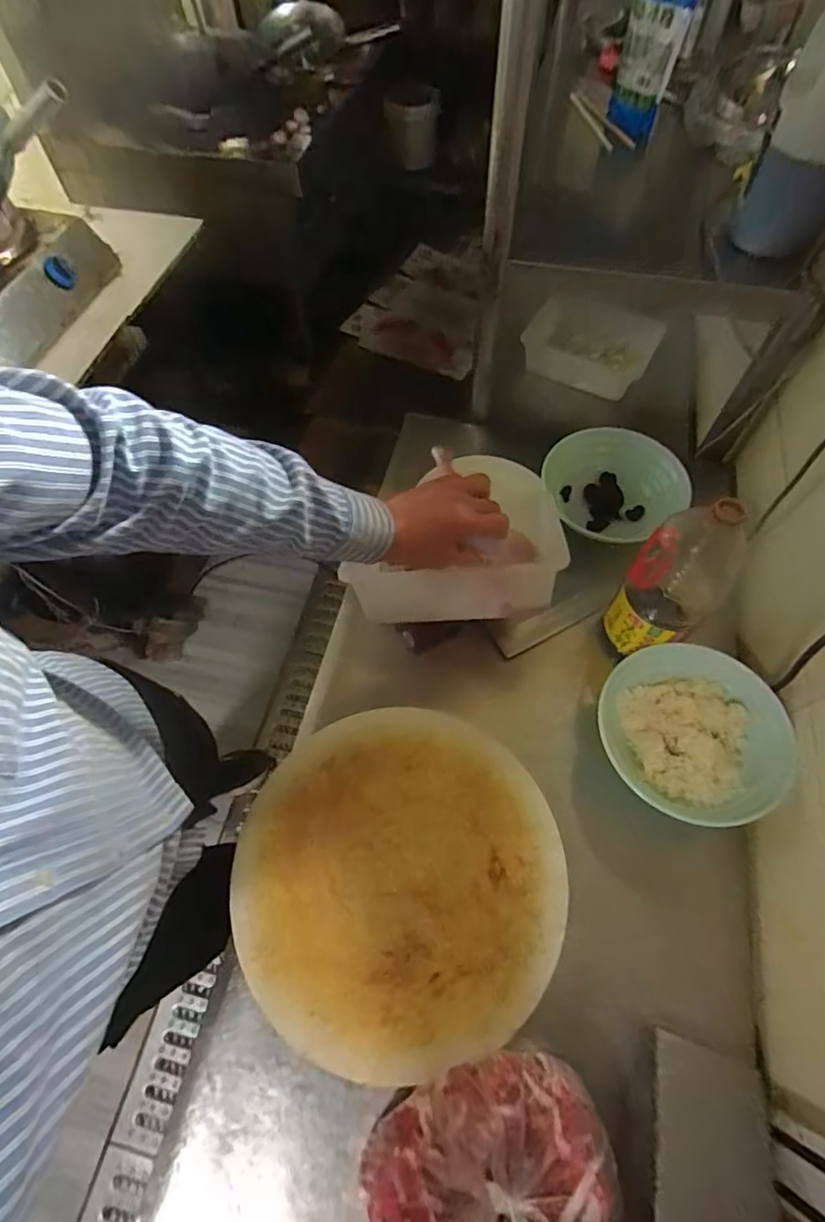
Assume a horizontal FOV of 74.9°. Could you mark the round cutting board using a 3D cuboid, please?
[{"bbox_3d":[-0.018,0.306,0.640,0.374,0.023,0.368,-23,65,-11],"label":"round cutting board"}]

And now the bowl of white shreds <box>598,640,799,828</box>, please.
[{"bbox_3d":[0.366,0.142,0.679,0.226,0.071,0.210,0,63,1],"label":"bowl of white shreds"}]

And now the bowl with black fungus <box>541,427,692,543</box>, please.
[{"bbox_3d":[0.331,-0.192,0.885,0.195,0.104,0.197,0,63,1],"label":"bowl with black fungus"}]

